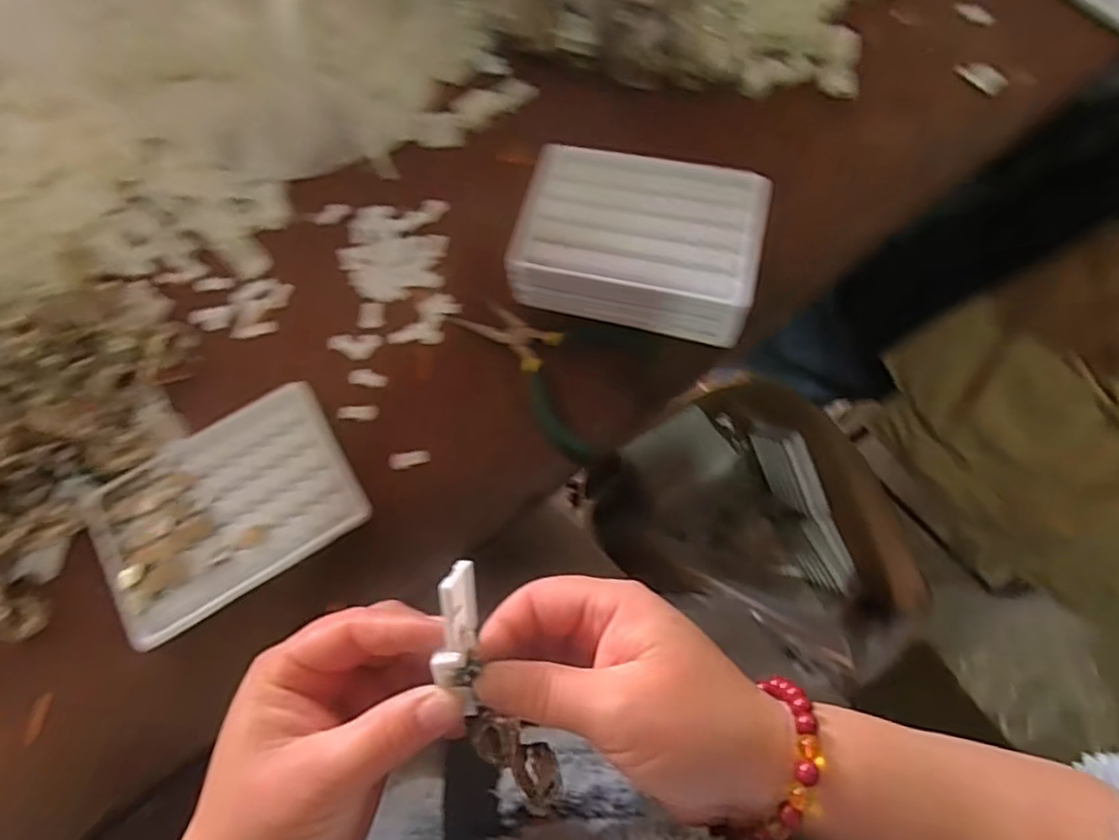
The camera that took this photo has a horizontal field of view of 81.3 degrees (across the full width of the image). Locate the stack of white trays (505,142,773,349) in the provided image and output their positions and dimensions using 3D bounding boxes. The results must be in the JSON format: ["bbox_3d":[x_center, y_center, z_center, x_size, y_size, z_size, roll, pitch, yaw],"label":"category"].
[{"bbox_3d":[0.046,-0.103,0.391,0.137,0.055,0.101,11,71,5],"label":"stack of white trays"}]

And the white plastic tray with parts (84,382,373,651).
[{"bbox_3d":[-0.181,0.048,0.357,0.133,0.017,0.094,-31,73,-9],"label":"white plastic tray with parts"}]

